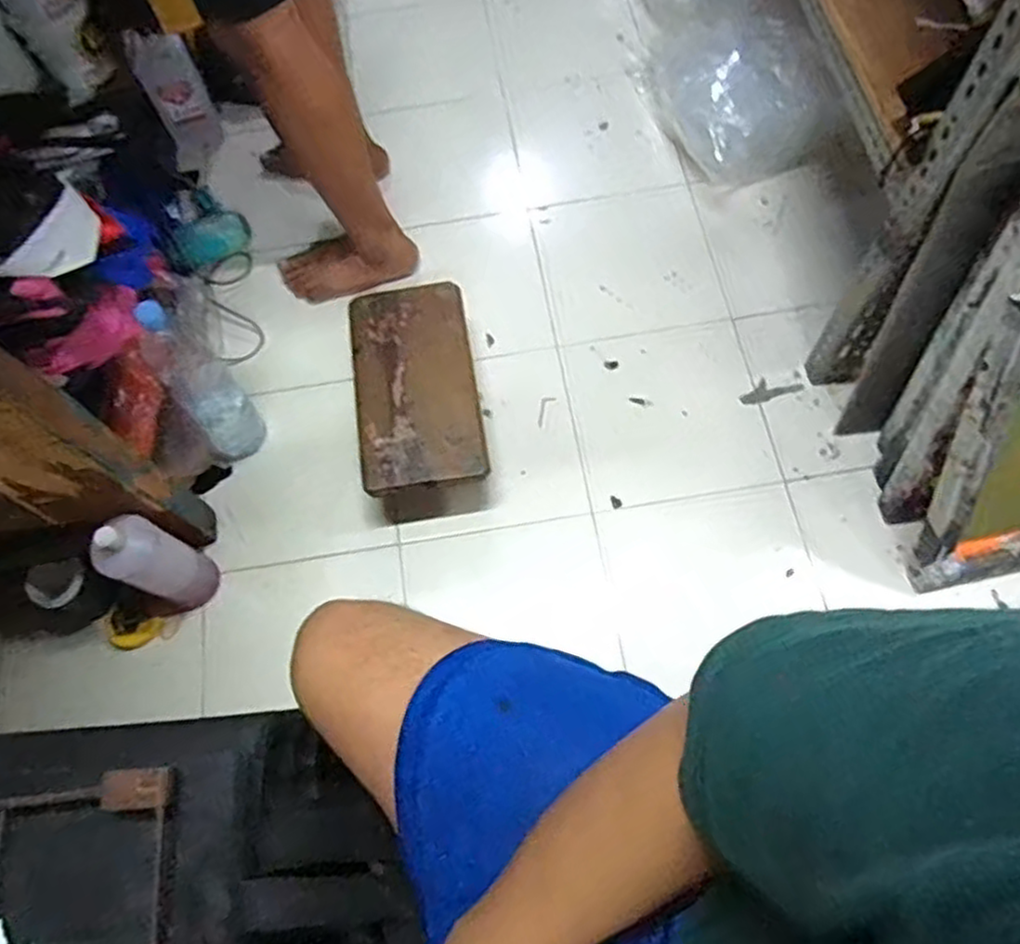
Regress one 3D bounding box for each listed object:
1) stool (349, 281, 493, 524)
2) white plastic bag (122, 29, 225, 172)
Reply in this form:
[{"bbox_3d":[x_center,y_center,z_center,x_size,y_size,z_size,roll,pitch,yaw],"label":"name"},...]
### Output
[{"bbox_3d":[-0.140,-0.109,1.125,0.183,0.118,0.359,-10,68,-2],"label":"stool"},{"bbox_3d":[-0.622,-0.701,1.353,0.102,0.237,0.034,-28,44,-14],"label":"white plastic bag"}]

